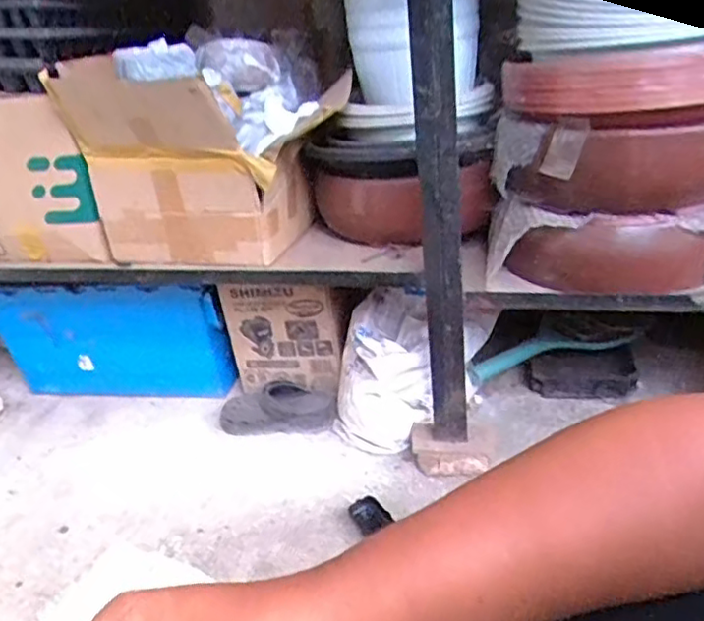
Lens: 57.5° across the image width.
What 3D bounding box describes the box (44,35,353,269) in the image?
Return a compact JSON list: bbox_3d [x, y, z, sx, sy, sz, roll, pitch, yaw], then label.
[{"bbox_3d":[-0.256,-0.279,1.123,0.365,0.342,0.243,4,30,22],"label":"box"}]

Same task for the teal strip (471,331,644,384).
[{"bbox_3d":[0.402,0.084,1.286,0.343,0.069,0.050,-7,27,1],"label":"teal strip"}]

